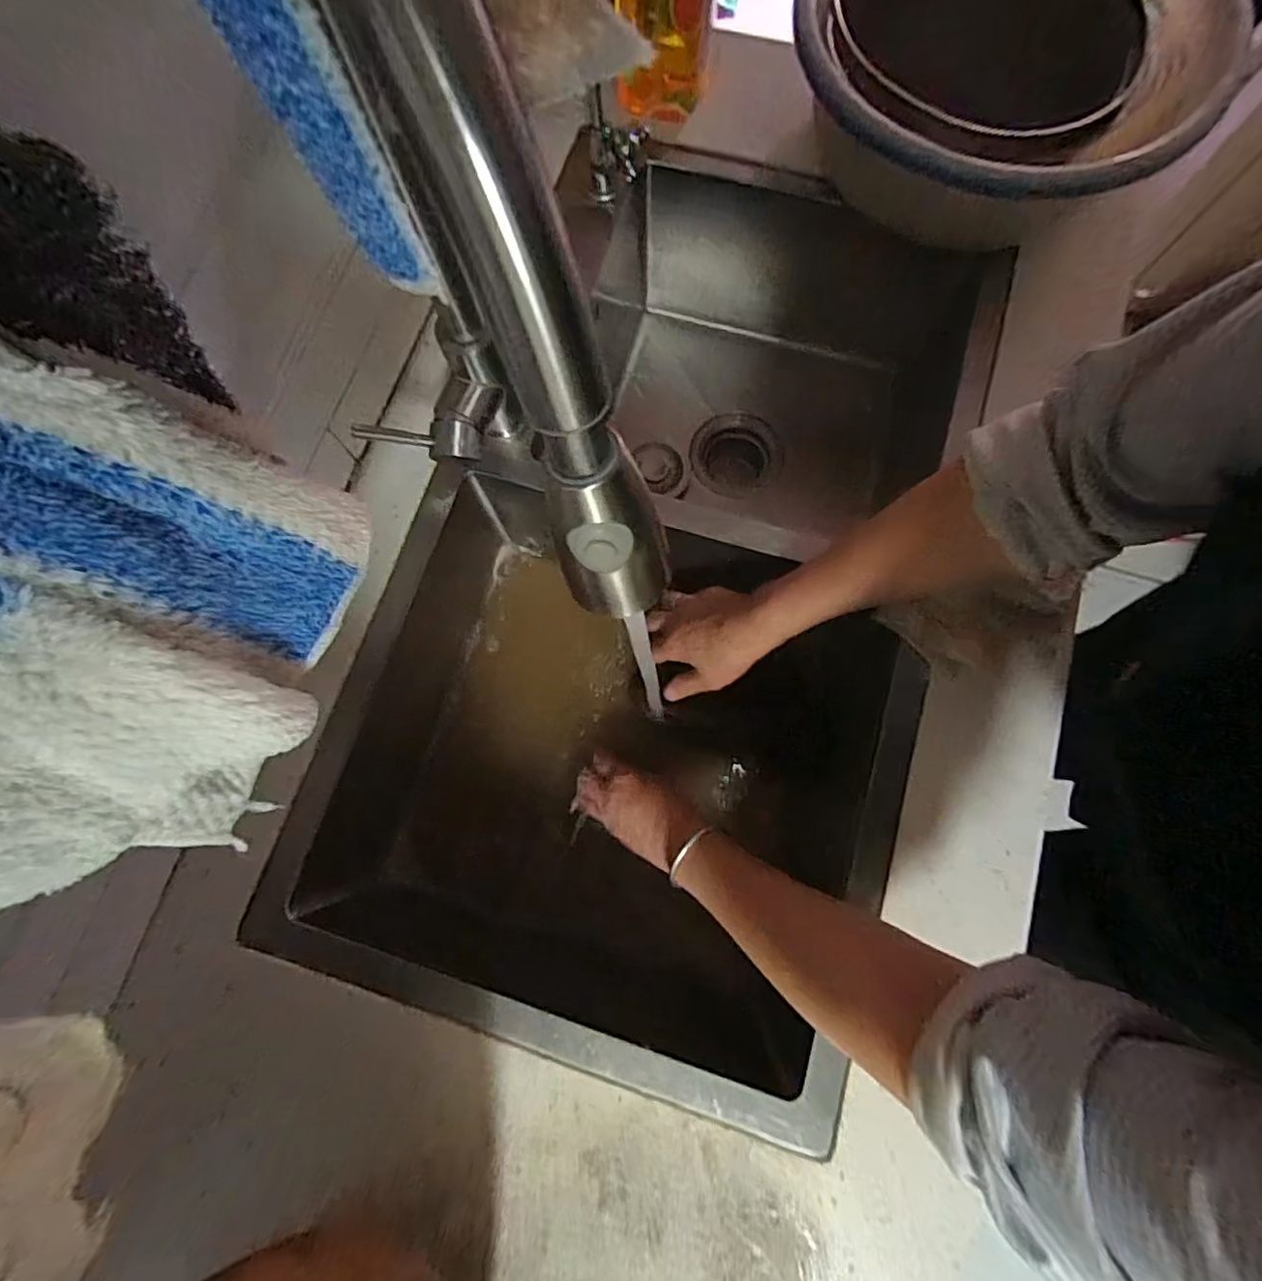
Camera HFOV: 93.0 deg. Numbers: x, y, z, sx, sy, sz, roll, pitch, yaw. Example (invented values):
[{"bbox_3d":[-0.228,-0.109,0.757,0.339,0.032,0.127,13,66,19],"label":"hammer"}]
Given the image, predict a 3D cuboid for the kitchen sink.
[{"bbox_3d":[0.047,-0.080,0.593,0.439,0.210,0.800,18,78,6],"label":"kitchen sink"}]

